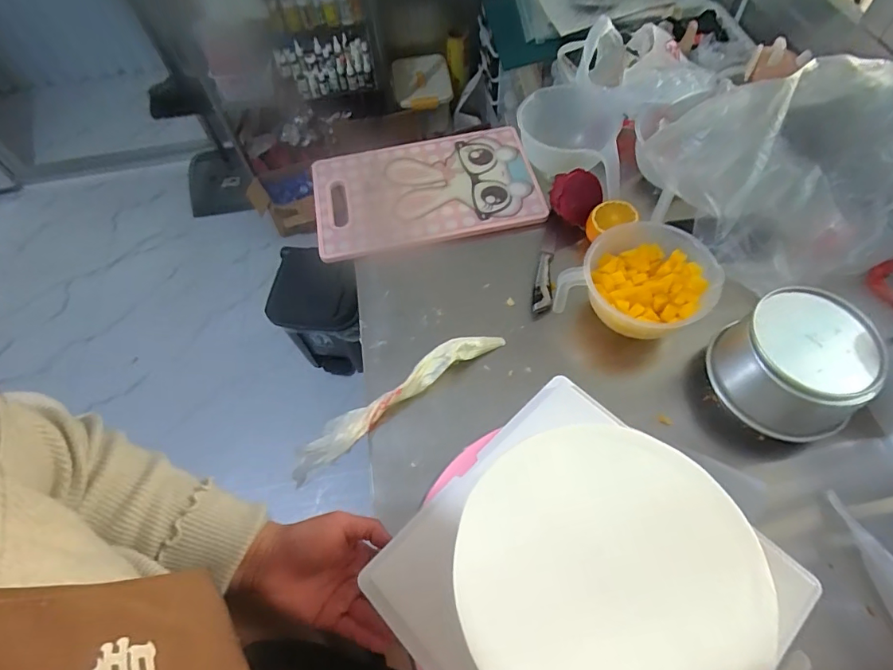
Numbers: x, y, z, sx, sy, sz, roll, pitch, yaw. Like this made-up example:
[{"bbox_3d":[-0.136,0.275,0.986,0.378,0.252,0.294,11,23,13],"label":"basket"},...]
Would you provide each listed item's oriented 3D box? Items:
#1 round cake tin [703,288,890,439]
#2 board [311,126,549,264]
[{"bbox_3d":[0.391,0.029,0.543,0.141,0.086,0.146,-2,60,3],"label":"round cake tin"},{"bbox_3d":[-0.039,-0.241,0.791,0.354,0.022,0.229,-13,60,-4],"label":"board"}]

